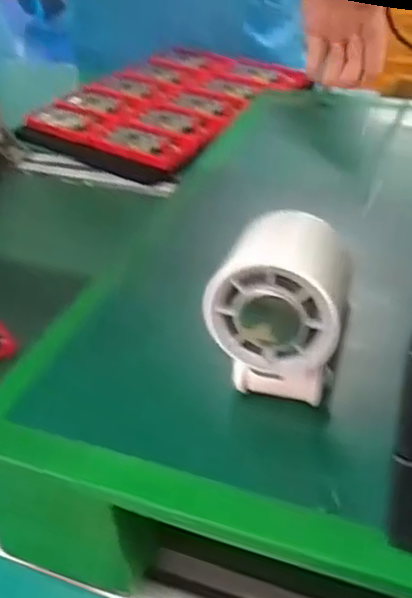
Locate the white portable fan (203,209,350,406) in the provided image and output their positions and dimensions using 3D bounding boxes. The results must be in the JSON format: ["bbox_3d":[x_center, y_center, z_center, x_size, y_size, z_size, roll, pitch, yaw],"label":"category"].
[{"bbox_3d":[0.041,0.006,0.361,0.064,0.083,0.066,8,39,16],"label":"white portable fan"}]

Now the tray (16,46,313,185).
[{"bbox_3d":[-0.050,-0.259,0.932,0.261,0.023,0.355,20,44,29],"label":"tray"}]

